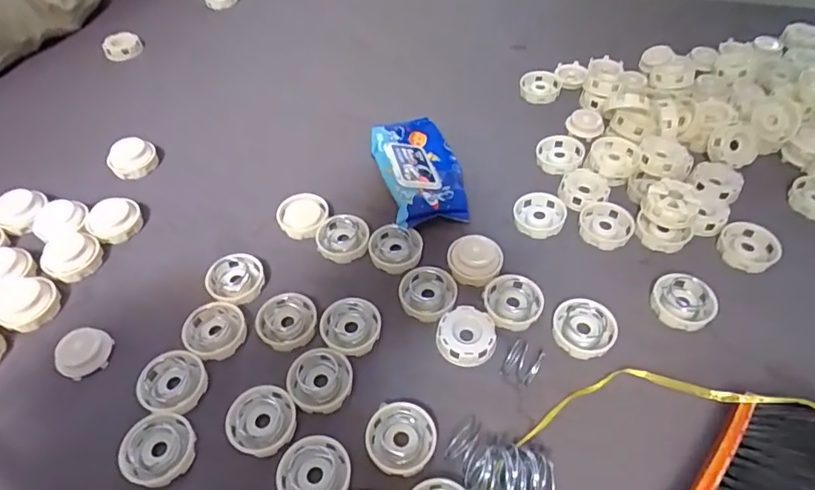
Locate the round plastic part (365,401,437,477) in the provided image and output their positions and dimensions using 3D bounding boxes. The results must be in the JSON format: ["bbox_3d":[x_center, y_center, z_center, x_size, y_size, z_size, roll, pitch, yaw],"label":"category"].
[{"bbox_3d":[-0.006,0.174,0.473,0.060,0.015,0.060,-1,54,2],"label":"round plastic part"}]

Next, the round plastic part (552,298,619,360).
[{"bbox_3d":[0.179,0.085,0.527,0.061,0.017,0.059,-1,54,2],"label":"round plastic part"}]

